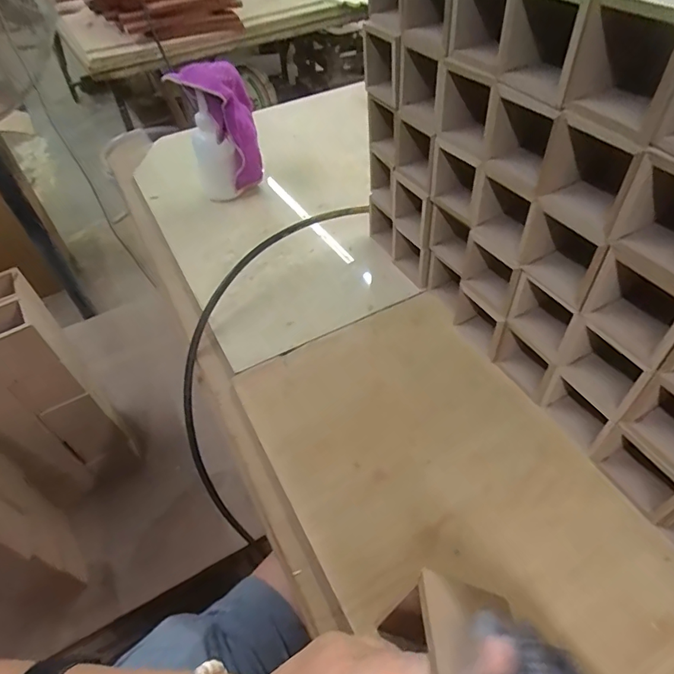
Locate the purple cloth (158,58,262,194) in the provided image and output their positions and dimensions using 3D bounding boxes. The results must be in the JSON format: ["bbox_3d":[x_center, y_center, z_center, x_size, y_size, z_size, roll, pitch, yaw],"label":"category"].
[{"bbox_3d":[-0.157,-0.290,0.647,0.104,0.159,0.069,-24,50,-15],"label":"purple cloth"}]

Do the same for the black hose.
[{"bbox_3d":[-0.095,0.026,0.538,0.025,0.151,0.440,18,89,64],"label":"black hose"}]

